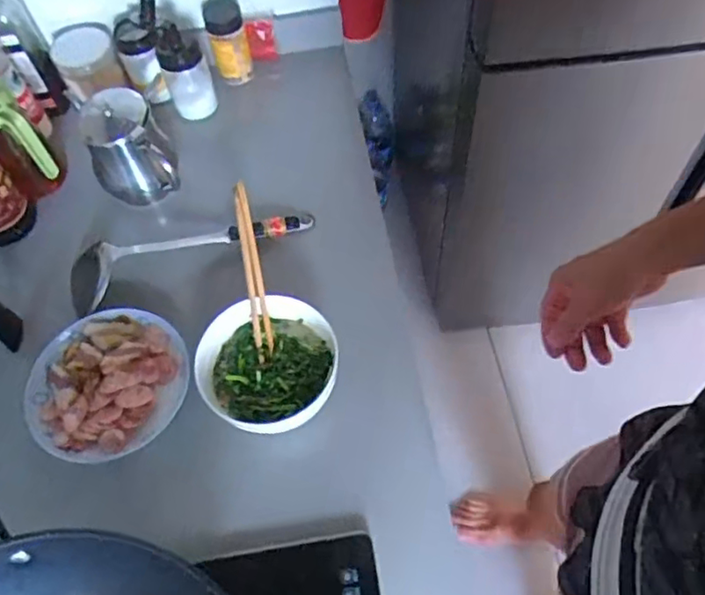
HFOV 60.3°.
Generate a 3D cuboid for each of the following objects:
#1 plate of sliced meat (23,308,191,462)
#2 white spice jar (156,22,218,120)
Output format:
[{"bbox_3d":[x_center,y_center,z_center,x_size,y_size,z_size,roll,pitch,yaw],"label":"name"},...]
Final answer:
[{"bbox_3d":[-0.271,0.094,0.672,0.176,0.034,0.155,-30,62,-14],"label":"plate of sliced meat"},{"bbox_3d":[-0.231,-0.308,0.850,0.055,0.141,0.052,-2,60,3],"label":"white spice jar"}]

